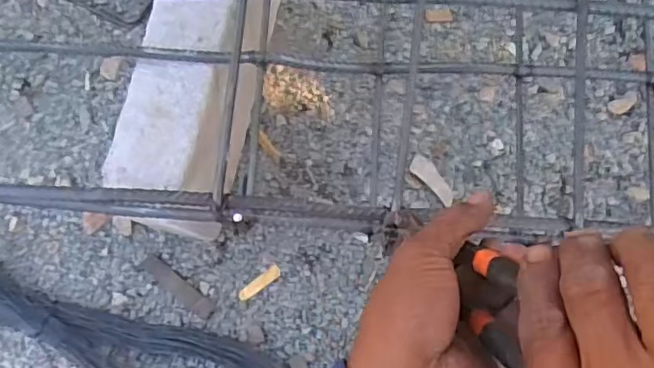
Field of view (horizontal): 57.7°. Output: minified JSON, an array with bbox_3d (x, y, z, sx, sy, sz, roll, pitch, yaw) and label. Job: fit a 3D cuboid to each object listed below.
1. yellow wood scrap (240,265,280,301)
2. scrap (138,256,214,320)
[{"bbox_3d":[-0.078,0.117,0.696,0.055,0.005,0.015,-39,82,-8],"label":"yellow wood scrap"},{"bbox_3d":[-0.176,0.121,0.697,0.103,0.009,0.021,36,80,6],"label":"scrap"}]

